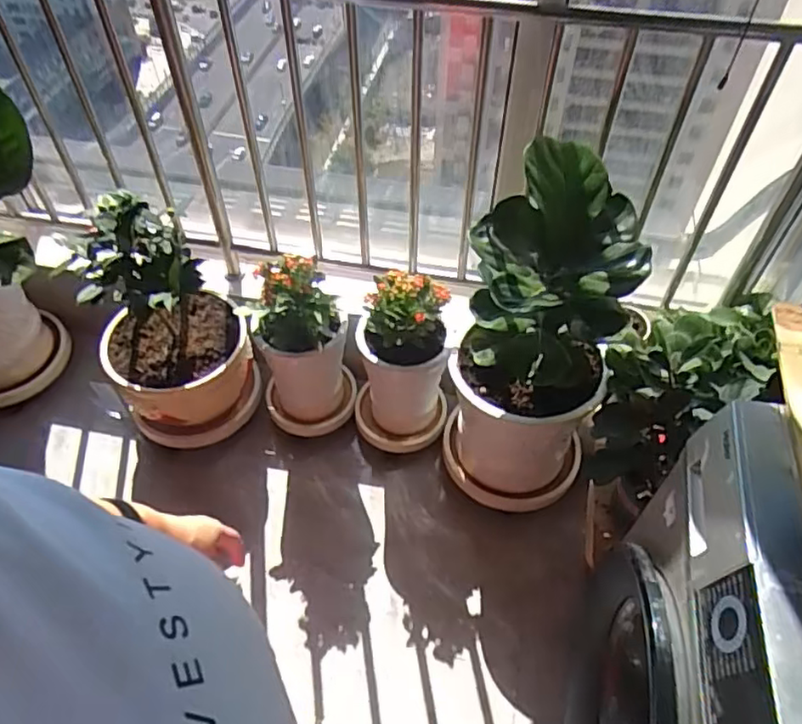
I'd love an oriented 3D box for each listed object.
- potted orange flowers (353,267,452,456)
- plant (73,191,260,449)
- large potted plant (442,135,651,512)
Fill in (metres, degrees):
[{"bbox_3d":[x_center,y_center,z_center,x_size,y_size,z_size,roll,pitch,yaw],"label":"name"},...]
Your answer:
[{"bbox_3d":[0.001,-0.018,1.558,0.231,0.476,0.244,-2,50,-2],"label":"potted orange flowers"},{"bbox_3d":[-0.564,-0.087,1.545,0.336,0.653,0.282,-25,54,-20],"label":"plant"},{"bbox_3d":[0.286,-0.020,1.359,0.337,0.772,0.343,11,51,9],"label":"large potted plant"}]

